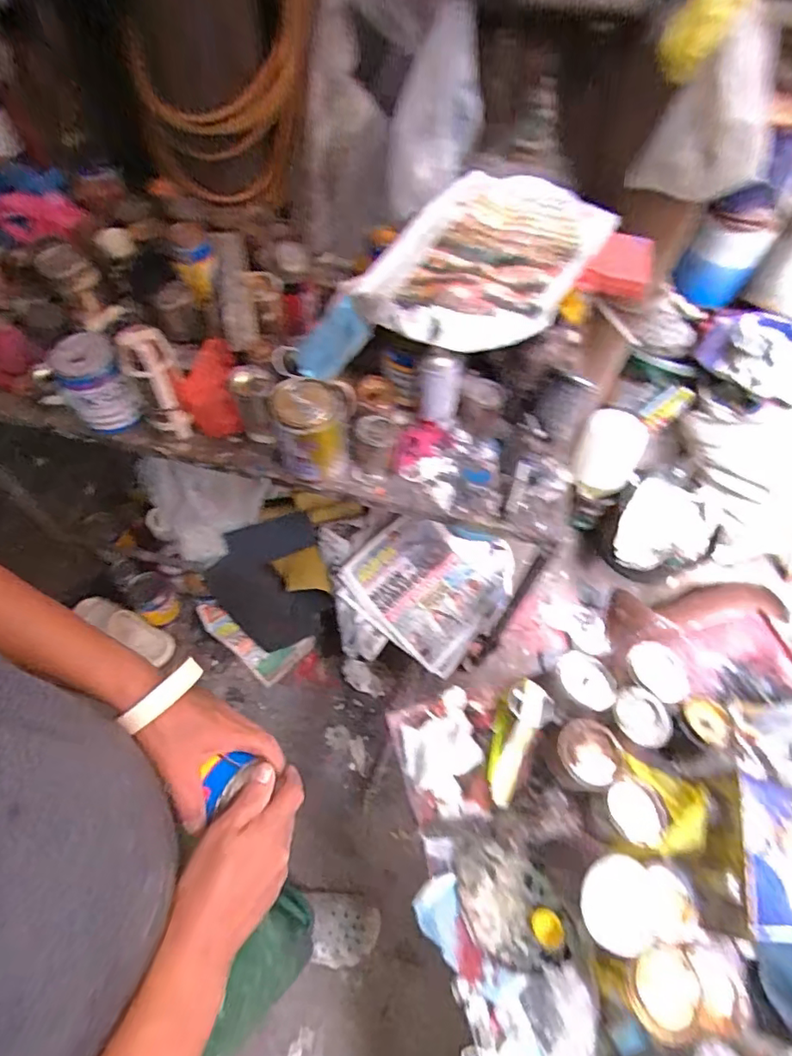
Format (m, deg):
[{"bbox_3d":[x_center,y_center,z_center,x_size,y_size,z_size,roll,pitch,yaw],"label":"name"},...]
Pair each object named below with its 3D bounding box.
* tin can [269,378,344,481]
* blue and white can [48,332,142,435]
[{"bbox_3d":[-0.134,-0.151,0.843,0.097,0.134,0.101,0,58,0],"label":"tin can"},{"bbox_3d":[-0.486,-0.224,0.884,0.098,0.126,0.121,-30,63,-18],"label":"blue and white can"}]

